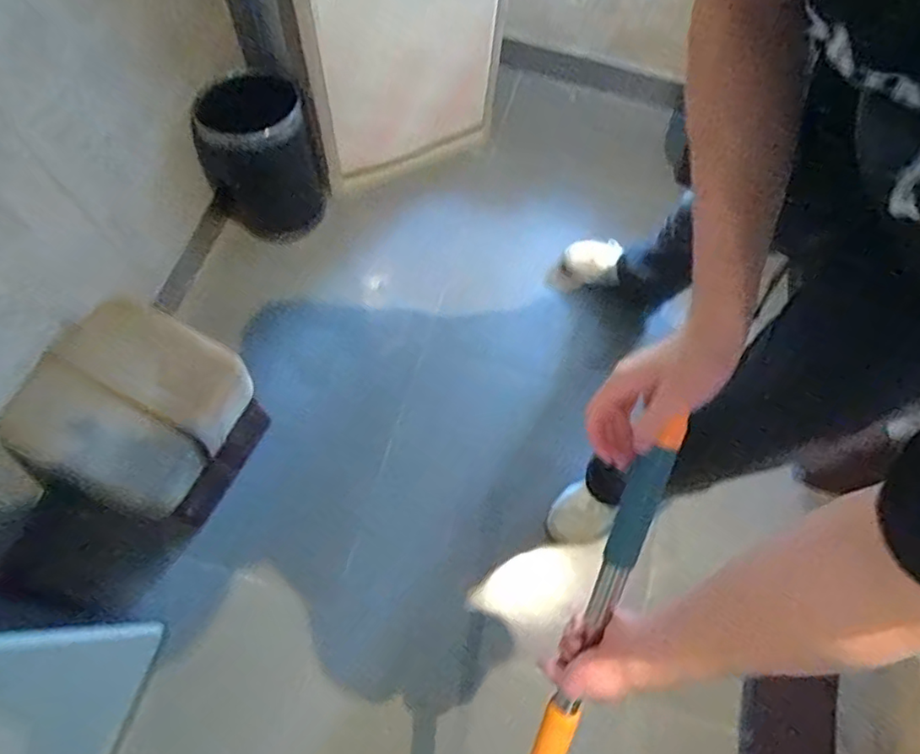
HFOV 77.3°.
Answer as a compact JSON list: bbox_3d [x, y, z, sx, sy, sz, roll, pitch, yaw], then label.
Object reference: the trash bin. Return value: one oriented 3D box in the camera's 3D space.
[{"bbox_3d":[-0.414,-0.446,1.248,0.195,0.382,0.174,-6,67,-6],"label":"trash bin"}]

